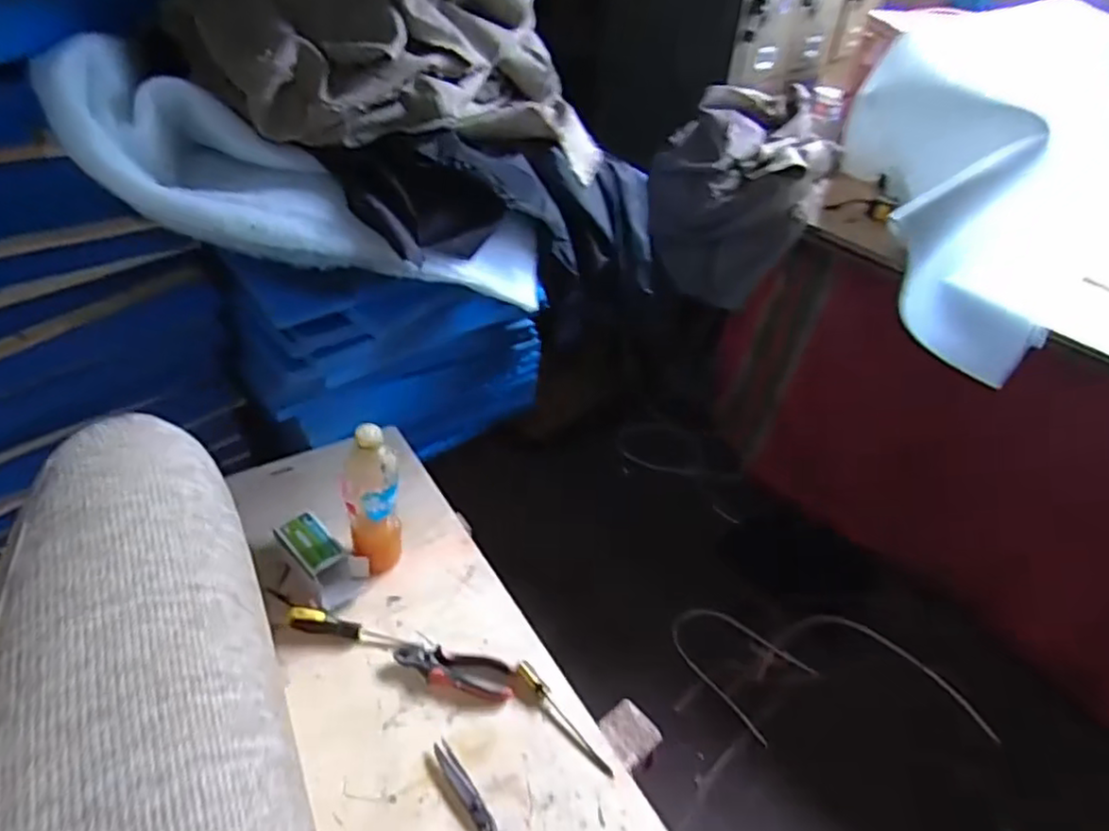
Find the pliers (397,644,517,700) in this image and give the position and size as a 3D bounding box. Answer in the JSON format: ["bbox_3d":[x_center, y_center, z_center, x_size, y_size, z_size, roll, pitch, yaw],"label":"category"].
[{"bbox_3d":[-0.141,0.360,0.931,0.168,0.018,0.054,12,41,5],"label":"pliers"}]

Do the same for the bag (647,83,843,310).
[{"bbox_3d":[0.478,-0.586,1.731,0.424,0.430,0.400,19,42,13],"label":"bag"}]

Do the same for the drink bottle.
[{"bbox_3d":[-0.266,0.129,0.964,0.077,0.257,0.070,-8,43,-17],"label":"drink bottle"}]

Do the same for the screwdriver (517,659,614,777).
[{"bbox_3d":[0.011,0.416,0.908,0.023,0.018,0.190,-28,52,-34],"label":"screwdriver"}]

